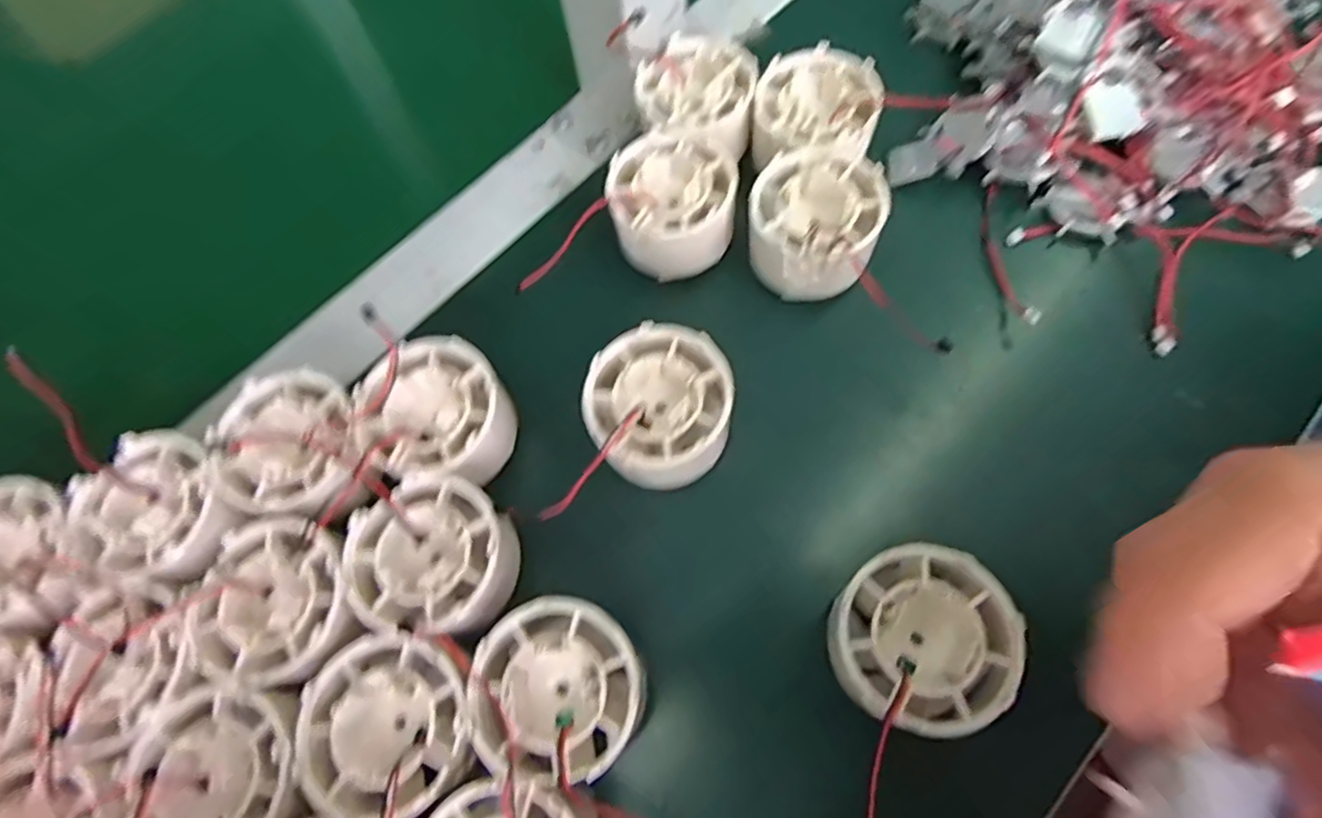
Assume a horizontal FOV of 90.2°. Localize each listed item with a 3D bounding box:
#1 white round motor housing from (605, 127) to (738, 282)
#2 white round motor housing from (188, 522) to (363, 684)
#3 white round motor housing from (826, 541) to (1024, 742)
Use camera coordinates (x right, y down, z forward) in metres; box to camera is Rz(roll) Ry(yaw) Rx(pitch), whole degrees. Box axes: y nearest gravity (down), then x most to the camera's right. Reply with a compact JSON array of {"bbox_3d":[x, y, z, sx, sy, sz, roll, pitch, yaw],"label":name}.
[{"bbox_3d":[0.005,-0.084,0.286,0.050,0.044,0.055,-2,68,5],"label":"white round motor housing"},{"bbox_3d":[-0.129,0.065,0.222,0.049,0.018,0.053,-2,68,5],"label":"white round motor housing"},{"bbox_3d":[0.079,0.070,0.201,0.054,0.019,0.050,-2,68,5],"label":"white round motor housing"}]

